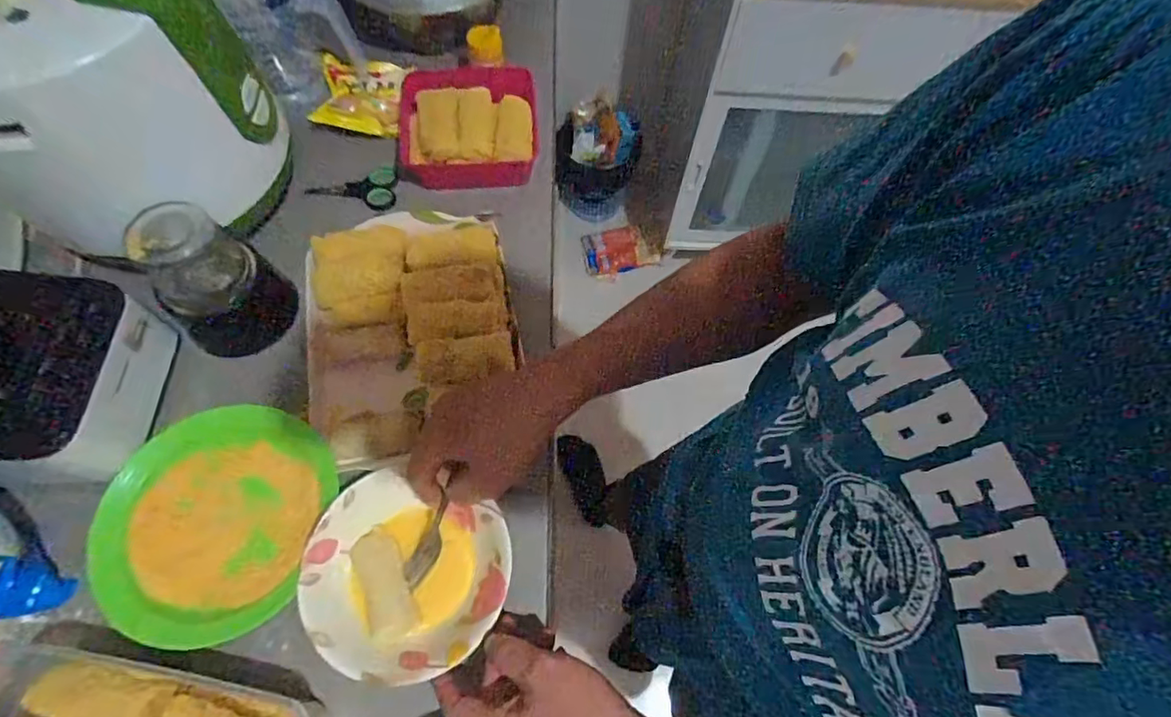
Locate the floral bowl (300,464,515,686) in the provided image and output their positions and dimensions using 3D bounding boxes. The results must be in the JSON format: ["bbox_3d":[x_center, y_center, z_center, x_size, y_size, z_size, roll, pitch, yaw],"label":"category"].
[{"bbox_3d":[-0.153,0.187,0.469,0.164,0.047,0.148,20,65,6],"label":"floral bowl"}]

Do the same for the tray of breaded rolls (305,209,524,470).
[{"bbox_3d":[-0.180,-0.049,0.558,0.202,0.063,0.268,-10,66,-8],"label":"tray of breaded rolls"}]

